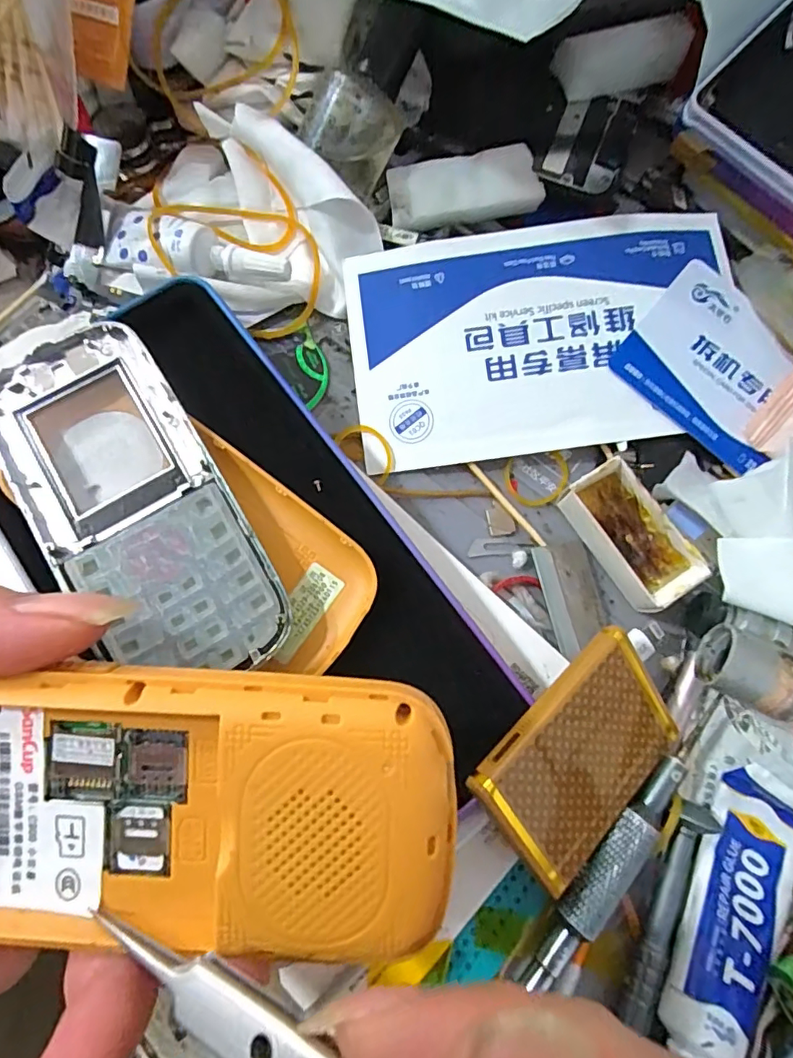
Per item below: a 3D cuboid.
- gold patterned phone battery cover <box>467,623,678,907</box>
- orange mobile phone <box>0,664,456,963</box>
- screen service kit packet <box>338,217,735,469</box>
[{"bbox_3d":[0.051,0.061,0.142,0.060,0.004,0.045,-38,106,-21],"label":"gold patterned phone battery cover"},{"bbox_3d":[-0.046,0.053,0.098,0.110,0.011,0.053,0,92,6],"label":"orange mobile phone"},{"bbox_3d":[0.050,-0.068,0.188,0.133,0.006,0.081,-8,84,2],"label":"screen service kit packet"}]

